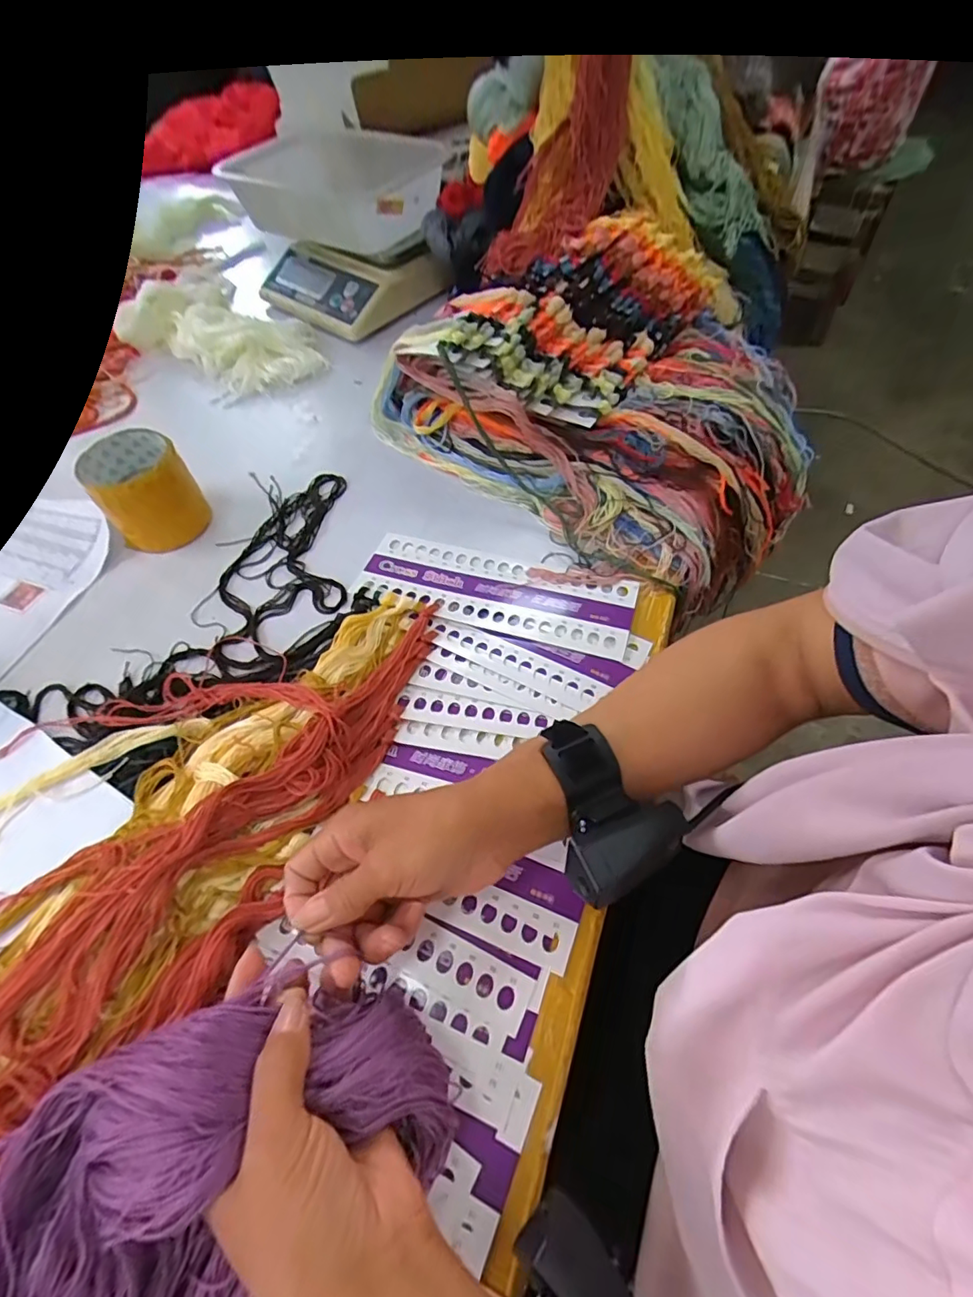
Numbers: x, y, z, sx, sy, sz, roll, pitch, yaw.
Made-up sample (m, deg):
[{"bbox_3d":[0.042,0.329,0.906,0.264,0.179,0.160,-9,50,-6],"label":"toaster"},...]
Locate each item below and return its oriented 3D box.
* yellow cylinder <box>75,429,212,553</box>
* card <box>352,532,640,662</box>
[{"bbox_3d":[-0.323,-0.150,0.513,0.083,0.073,0.087,-2,57,3],"label":"yellow cylinder"},{"bbox_3d":[0.005,-0.052,0.467,0.239,0.006,0.082,14,56,14],"label":"card"}]

